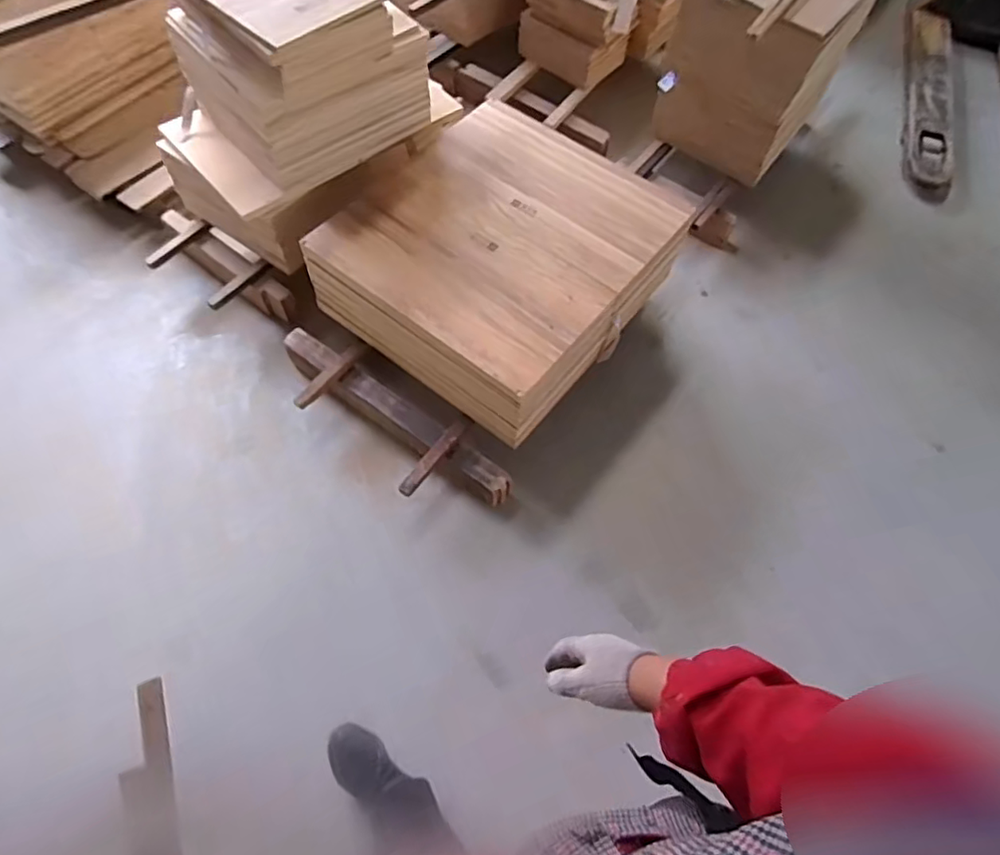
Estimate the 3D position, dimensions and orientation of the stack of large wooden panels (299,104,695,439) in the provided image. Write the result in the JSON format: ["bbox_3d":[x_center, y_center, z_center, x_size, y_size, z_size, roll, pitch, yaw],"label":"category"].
[{"bbox_3d":[0.003,-0.430,1.539,0.677,0.243,0.708,36,66,14],"label":"stack of large wooden panels"}]

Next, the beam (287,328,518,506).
[{"bbox_3d":[-0.268,-0.039,1.549,0.719,0.121,0.087,34,66,13],"label":"beam"}]

